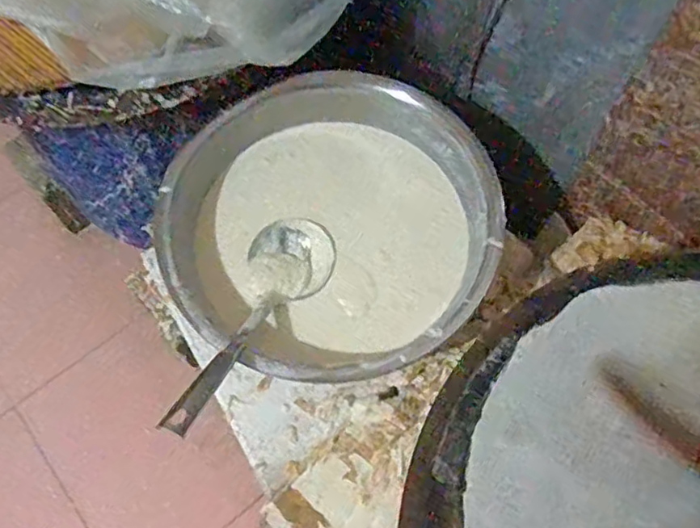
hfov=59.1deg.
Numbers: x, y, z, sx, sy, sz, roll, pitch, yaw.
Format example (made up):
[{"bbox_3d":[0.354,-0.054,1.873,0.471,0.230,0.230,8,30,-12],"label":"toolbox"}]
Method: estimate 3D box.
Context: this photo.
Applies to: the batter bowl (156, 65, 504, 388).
[{"bbox_3d":[-0.015,-0.040,0.811,0.390,0.178,0.393,0,66,0],"label":"batter bowl"}]

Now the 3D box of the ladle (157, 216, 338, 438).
[{"bbox_3d":[-0.115,0.060,0.682,0.098,0.072,0.330,22,38,9],"label":"ladle"}]

